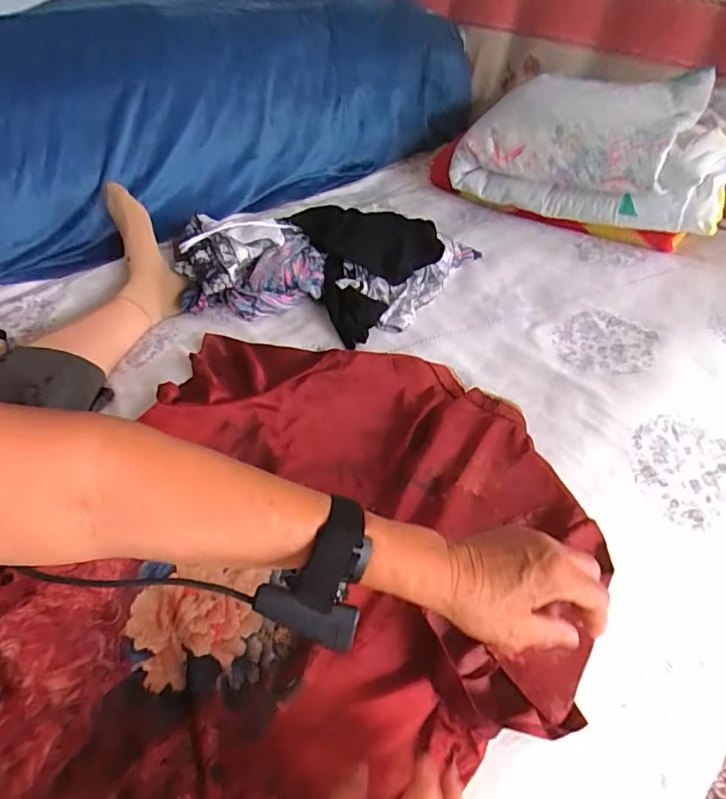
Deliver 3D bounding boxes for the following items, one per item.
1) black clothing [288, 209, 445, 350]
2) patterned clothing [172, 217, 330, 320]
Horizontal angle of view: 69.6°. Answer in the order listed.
[{"bbox_3d":[0.027,-0.221,0.821,0.212,0.083,0.251,-15,46,-14],"label":"black clothing"},{"bbox_3d":[-0.174,-0.215,0.813,0.221,0.094,0.150,-1,44,0],"label":"patterned clothing"}]

